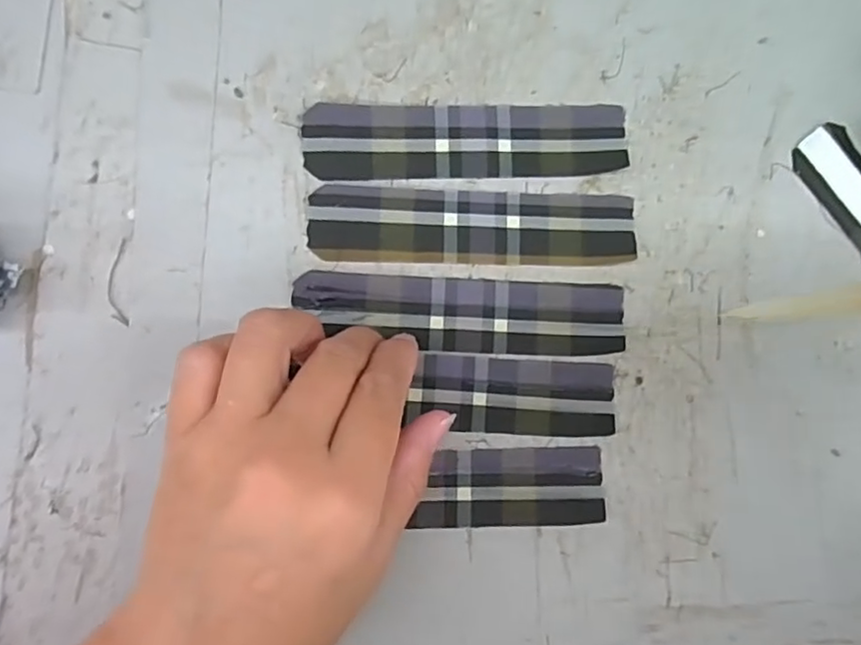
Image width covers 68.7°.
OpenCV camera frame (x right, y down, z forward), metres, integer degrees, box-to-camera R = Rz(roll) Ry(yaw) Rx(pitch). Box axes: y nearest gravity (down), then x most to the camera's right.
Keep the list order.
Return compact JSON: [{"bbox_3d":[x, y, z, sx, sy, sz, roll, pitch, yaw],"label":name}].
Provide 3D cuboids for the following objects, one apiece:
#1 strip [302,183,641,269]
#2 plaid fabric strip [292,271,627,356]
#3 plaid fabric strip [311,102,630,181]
[{"bbox_3d":[0.020,-0.041,0.273,0.140,0.004,0.032,1,87,-6],"label":"strip"},{"bbox_3d":[0.014,-0.004,0.270,0.139,0.006,0.033,5,87,-5],"label":"plaid fabric strip"},{"bbox_3d":[0.017,-0.079,0.274,0.140,0.004,0.032,-2,87,-6],"label":"plaid fabric strip"}]

